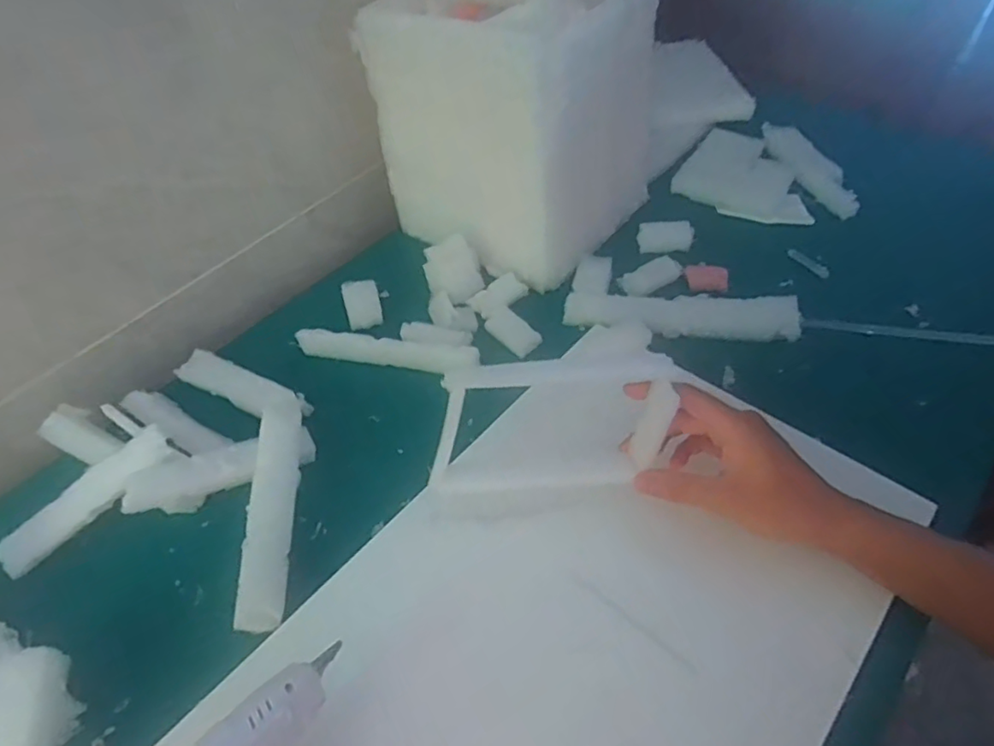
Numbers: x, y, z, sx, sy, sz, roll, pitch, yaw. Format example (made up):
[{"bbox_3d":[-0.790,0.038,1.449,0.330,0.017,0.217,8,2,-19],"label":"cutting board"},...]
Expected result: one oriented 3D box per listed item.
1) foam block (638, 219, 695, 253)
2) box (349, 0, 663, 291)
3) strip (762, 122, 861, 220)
[{"bbox_3d":[0.180,-0.147,0.655,0.055,0.016,0.036,0,52,2],"label":"foam block"},{"bbox_3d":[0.022,-0.260,0.611,0.220,0.224,0.200,29,58,22],"label":"box"},{"bbox_3d":[0.360,-0.238,0.709,0.041,0.025,0.175,-9,50,-3],"label":"strip"}]

